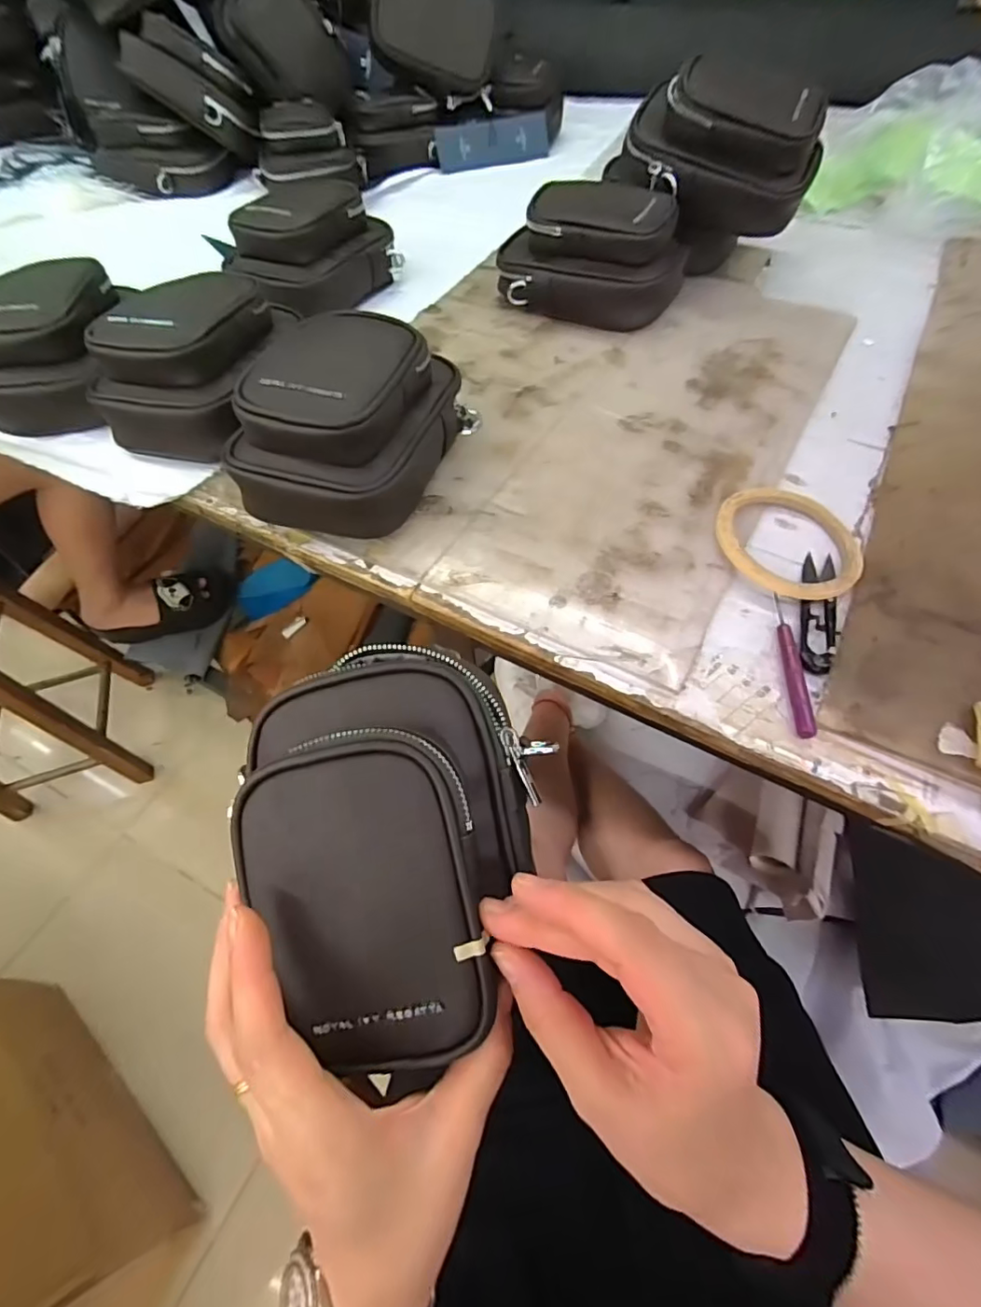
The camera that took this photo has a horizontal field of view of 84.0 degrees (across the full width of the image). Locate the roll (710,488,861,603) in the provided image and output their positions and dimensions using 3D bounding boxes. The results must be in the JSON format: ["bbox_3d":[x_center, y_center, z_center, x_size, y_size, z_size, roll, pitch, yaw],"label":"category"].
[{"bbox_3d":[0.199,-0.075,0.366,0.095,0.013,0.093,-1,57,2],"label":"roll"}]

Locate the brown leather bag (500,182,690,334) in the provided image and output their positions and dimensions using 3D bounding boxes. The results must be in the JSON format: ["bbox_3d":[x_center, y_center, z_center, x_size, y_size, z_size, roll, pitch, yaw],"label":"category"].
[{"bbox_3d":[0.097,-0.386,0.526,0.177,0.085,0.101,13,58,12],"label":"brown leather bag"}]

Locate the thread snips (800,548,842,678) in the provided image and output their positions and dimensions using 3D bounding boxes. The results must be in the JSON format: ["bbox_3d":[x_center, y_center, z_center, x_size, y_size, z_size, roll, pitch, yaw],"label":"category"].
[{"bbox_3d":[0.204,-0.030,0.334,0.023,0.010,0.096,16,59,13],"label":"thread snips"}]

